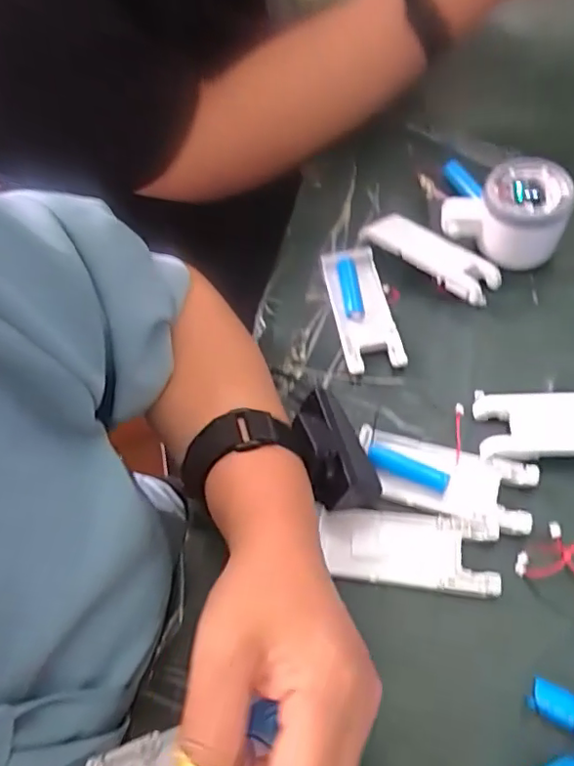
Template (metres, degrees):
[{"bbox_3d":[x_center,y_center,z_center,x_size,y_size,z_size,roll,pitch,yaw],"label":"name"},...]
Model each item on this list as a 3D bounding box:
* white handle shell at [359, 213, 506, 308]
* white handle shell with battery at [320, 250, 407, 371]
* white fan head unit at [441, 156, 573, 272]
[{"bbox_3d":[0.108,-0.096,0.430,0.106,0.021,0.039,34,70,25],"label":"white handle shell"},{"bbox_3d":[0.054,-0.054,0.414,0.039,0.014,0.106,-12,58,3],"label":"white handle shell with battery"},{"bbox_3d":[0.158,-0.123,0.417,0.083,0.054,0.056,15,63,16],"label":"white fan head unit"}]

